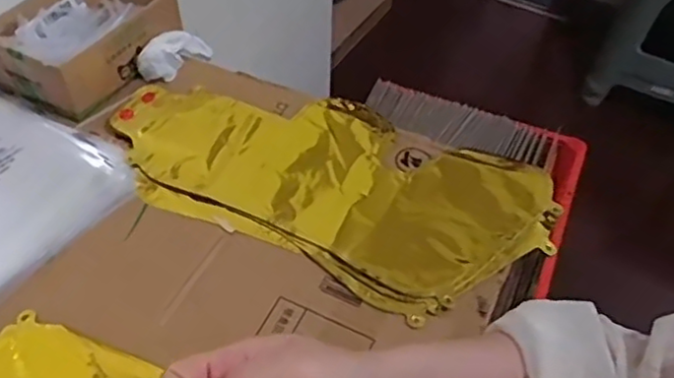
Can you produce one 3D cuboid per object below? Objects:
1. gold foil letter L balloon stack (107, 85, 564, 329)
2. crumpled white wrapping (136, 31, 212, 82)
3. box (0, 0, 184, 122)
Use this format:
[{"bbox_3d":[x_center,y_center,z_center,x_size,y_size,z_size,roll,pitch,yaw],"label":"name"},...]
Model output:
[{"bbox_3d":[-0.014,-0.015,0.662,0.440,0.035,0.221,20,51,16],"label":"gold foil letter L balloon stack"},{"bbox_3d":[-0.179,-0.159,0.764,0.044,0.043,0.104,22,37,18],"label":"crumpled white wrapping"},{"bbox_3d":[-0.278,-0.172,0.734,0.146,0.059,0.185,20,51,17],"label":"box"}]

